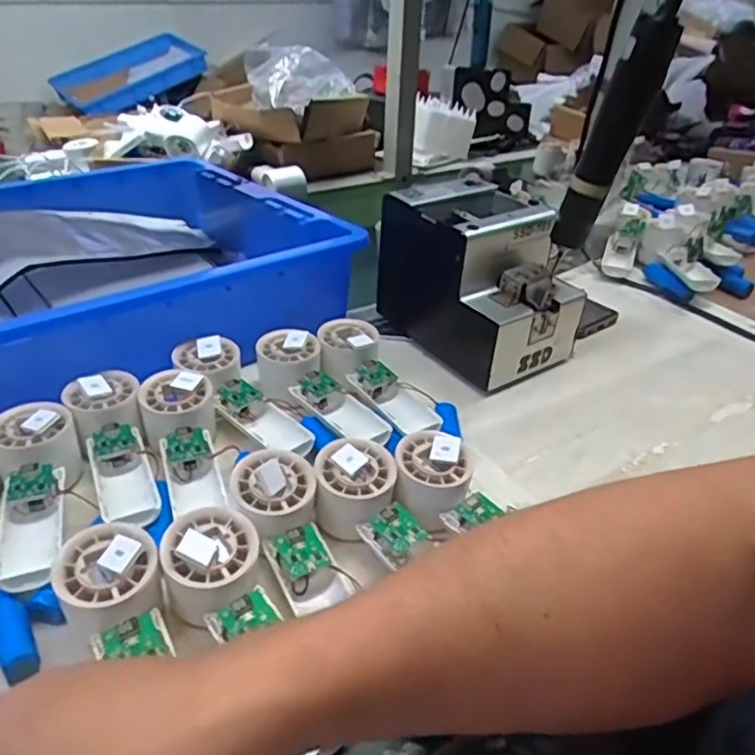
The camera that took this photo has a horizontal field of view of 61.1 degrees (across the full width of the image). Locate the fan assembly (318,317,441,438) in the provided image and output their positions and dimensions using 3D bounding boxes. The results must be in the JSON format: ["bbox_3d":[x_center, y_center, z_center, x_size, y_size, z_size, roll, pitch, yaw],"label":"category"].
[{"bbox_3d":[0.000,0.002,0.581,0.059,0.050,0.154,-21,43,-32],"label":"fan assembly"}]

